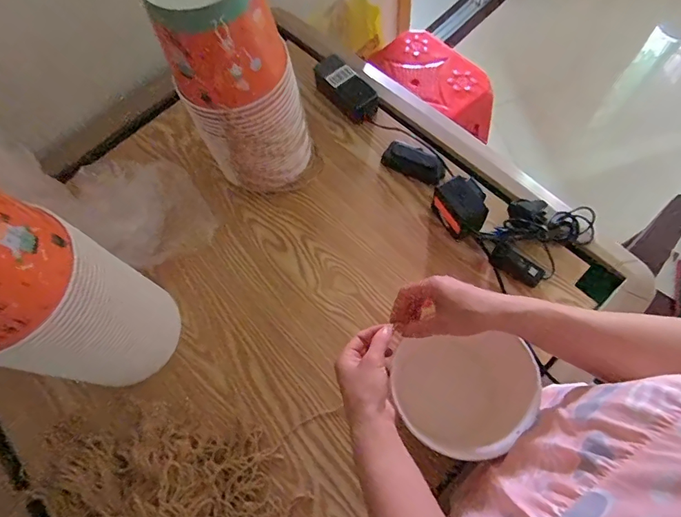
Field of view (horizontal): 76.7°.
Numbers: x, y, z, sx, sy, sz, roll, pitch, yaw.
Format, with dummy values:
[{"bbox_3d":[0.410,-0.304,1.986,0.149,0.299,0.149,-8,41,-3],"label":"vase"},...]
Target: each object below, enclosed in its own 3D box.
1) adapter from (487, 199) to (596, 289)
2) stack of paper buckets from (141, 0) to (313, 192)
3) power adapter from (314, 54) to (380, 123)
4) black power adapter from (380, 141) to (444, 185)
[{"bbox_3d":[0.309,-0.043,0.666,0.183,0.041,0.117,-35,70,-11],"label":"adapter"},{"bbox_3d":[-0.140,-0.250,0.624,0.160,0.325,0.160,-19,67,-4],"label":"stack of paper buckets"},{"bbox_3d":[0.010,-0.310,0.785,0.061,0.045,0.138,-41,72,-13],"label":"power adapter"},{"bbox_3d":[0.125,-0.163,0.733,0.107,0.019,0.048,30,72,14],"label":"black power adapter"}]

